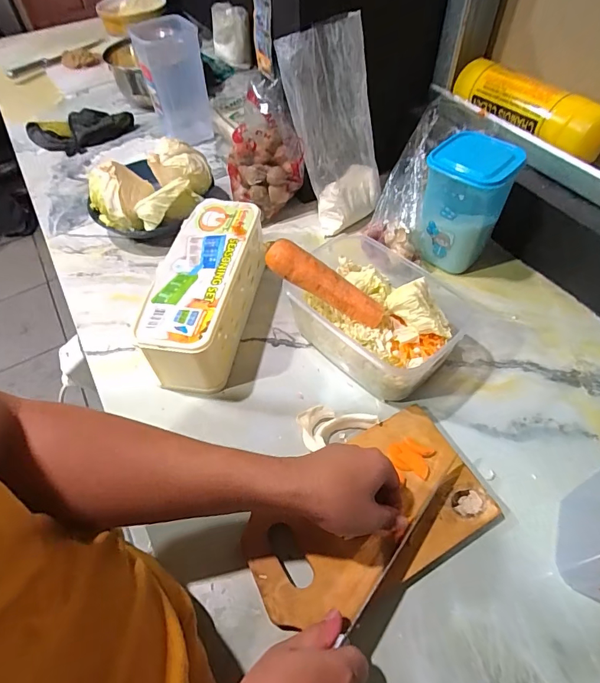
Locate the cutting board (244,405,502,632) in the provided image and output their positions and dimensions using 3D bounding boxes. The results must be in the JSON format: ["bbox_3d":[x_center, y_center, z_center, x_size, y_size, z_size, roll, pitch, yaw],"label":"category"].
[{"bbox_3d":[0.061,0.164,0.408,0.226,0.013,0.130,-26,56,-15],"label":"cutting board"}]

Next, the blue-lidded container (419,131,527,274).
[{"bbox_3d":[0.215,-0.176,0.573,0.095,0.155,0.092,24,58,20],"label":"blue-lidded container"}]

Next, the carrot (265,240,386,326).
[{"bbox_3d":[0.028,-0.062,0.483,0.143,0.038,0.029,31,56,-10],"label":"carrot"}]

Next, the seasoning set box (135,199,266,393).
[{"bbox_3d":[-0.116,-0.063,0.545,0.090,0.093,0.237,7,54,9],"label":"seasoning set box"}]

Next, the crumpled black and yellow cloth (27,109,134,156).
[{"bbox_3d":[-0.449,-0.418,0.856,0.210,0.045,0.092,-4,53,0],"label":"crumpled black and yellow cloth"}]

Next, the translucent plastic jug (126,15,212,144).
[{"bbox_3d":[-0.232,-0.490,0.812,0.104,0.182,0.112,-13,54,-6],"label":"translucent plastic jug"}]

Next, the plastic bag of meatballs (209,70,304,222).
[{"bbox_3d":[-0.057,-0.282,0.640,0.094,0.147,0.107,-23,56,-13],"label":"plastic bag of meatballs"}]

